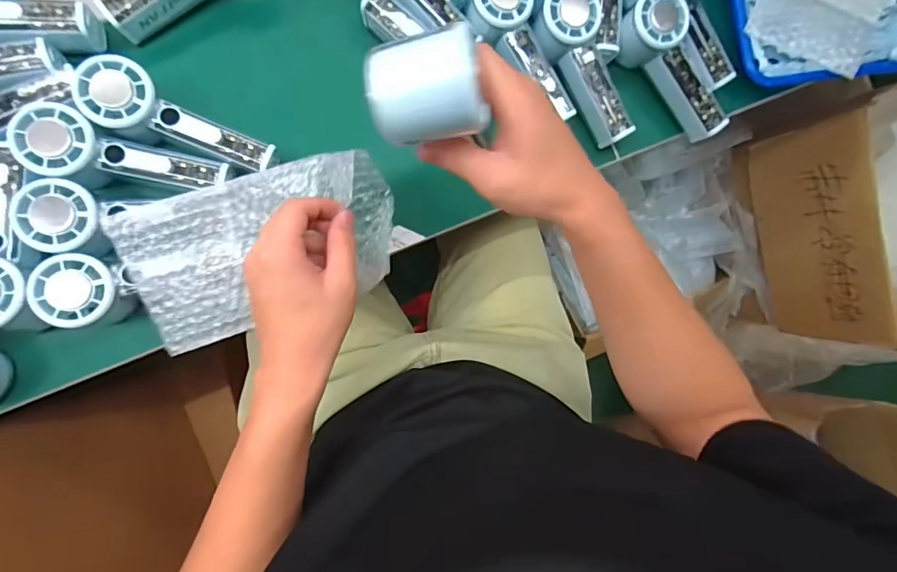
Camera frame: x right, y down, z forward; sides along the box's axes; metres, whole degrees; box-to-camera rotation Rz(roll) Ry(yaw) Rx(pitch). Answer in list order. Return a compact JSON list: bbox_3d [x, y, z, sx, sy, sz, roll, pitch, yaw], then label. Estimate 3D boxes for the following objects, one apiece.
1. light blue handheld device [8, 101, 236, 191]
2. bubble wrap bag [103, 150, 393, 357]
[{"bbox_3d":[-0.272,-0.107,0.388,0.152,0.048,0.056,9,85,-22],"label":"light blue handheld device"},{"bbox_3d":[-0.149,-0.034,0.364,0.211,0.070,0.120,-18,89,-9],"label":"bubble wrap bag"}]

